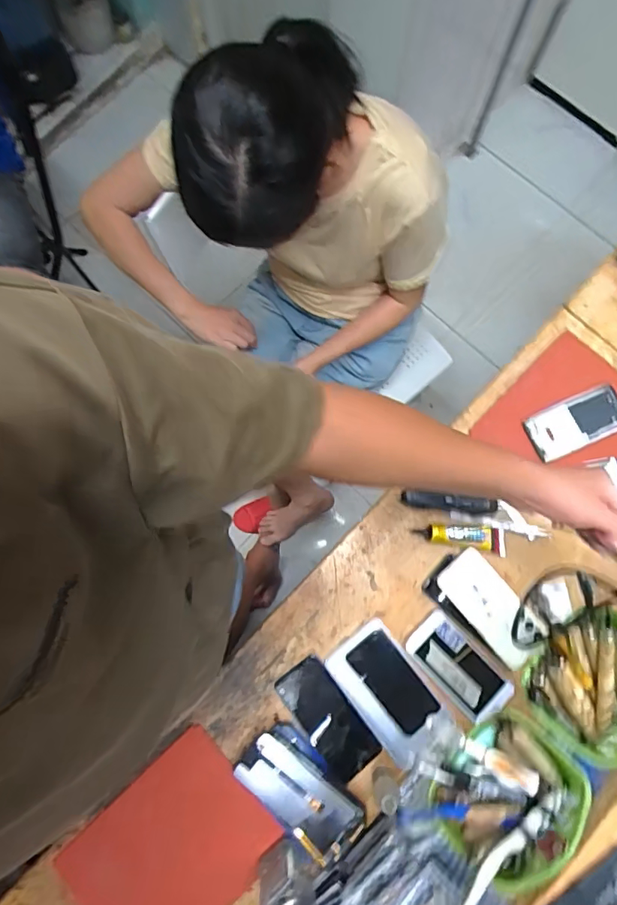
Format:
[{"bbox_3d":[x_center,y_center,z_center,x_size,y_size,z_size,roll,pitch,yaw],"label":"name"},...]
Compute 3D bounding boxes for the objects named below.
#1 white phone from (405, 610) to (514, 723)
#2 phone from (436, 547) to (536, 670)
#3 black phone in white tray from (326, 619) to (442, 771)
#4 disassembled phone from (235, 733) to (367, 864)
[{"bbox_3d":[0.219,0.312,0.720,0.074,0.011,0.154,-43,81,-8],"label":"white phone"},{"bbox_3d":[0.270,0.230,0.731,0.079,0.015,0.170,-37,81,-7],"label":"phone"},{"bbox_3d":[0.115,0.345,0.718,0.104,0.019,0.177,-35,81,-14],"label":"black phone in white tray"},{"bbox_3d":[-0.014,0.471,0.673,0.180,0.011,0.091,37,93,3],"label":"disassembled phone"}]

